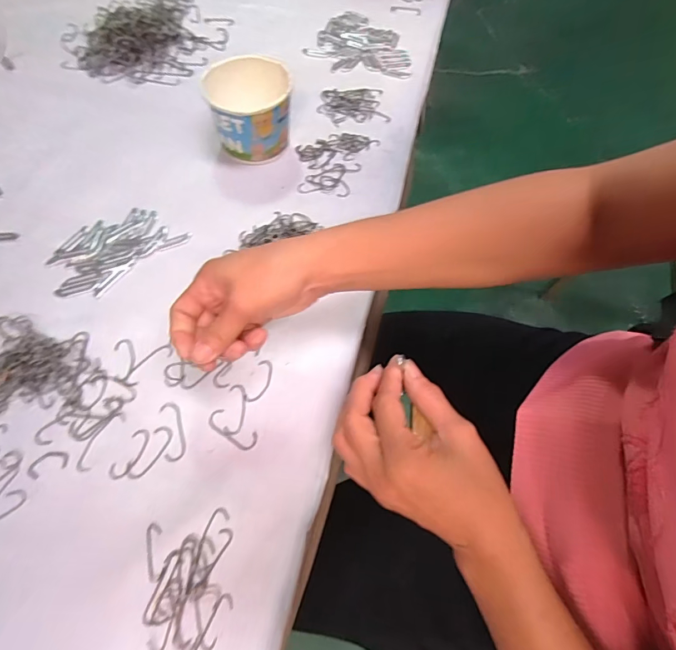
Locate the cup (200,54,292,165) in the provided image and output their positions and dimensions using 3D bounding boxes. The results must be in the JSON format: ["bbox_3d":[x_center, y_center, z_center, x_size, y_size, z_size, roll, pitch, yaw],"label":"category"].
[{"bbox_3d":[-0.098,-0.238,0.465,0.091,0.076,0.086,1,63,-3],"label":"cup"}]

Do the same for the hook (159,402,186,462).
[{"bbox_3d":[-0.136,0.086,0.341,0.016,0.004,0.050,-14,65,-10],"label":"hook"}]

